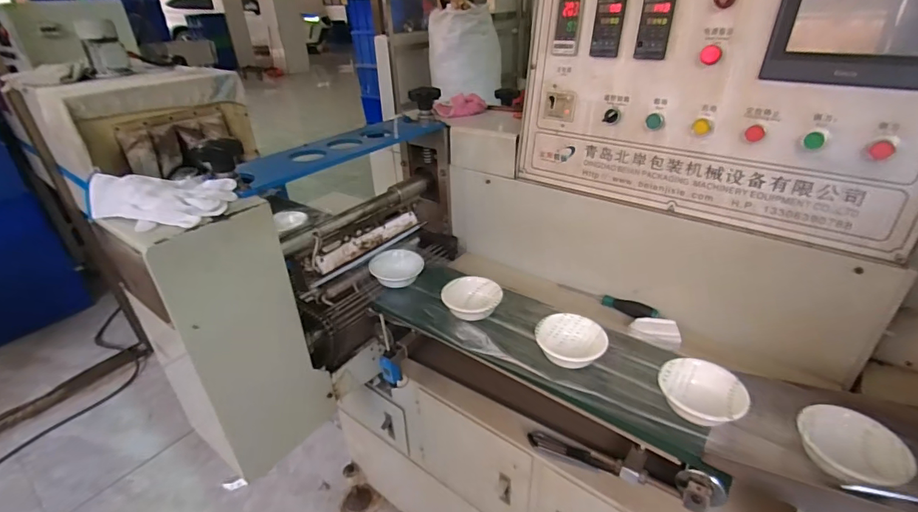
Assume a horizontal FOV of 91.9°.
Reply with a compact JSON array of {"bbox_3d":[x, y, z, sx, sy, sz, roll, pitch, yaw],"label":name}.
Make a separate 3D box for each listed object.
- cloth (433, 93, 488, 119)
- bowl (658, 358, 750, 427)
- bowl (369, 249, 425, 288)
[{"bbox_3d":[0.001,-0.380,1.118,0.133,0.039,0.079,-8,28,-7],"label":"cloth"},{"bbox_3d":[0.353,0.208,0.654,0.112,0.053,0.102,-3,28,2],"label":"bowl"},{"bbox_3d":[-0.135,0.024,0.962,0.112,0.038,0.112,-3,28,2],"label":"bowl"}]

